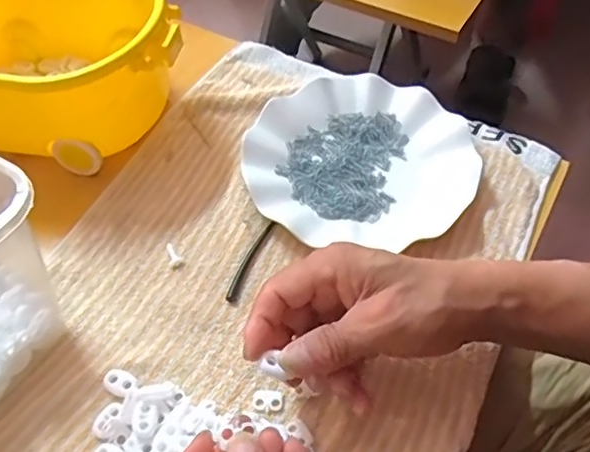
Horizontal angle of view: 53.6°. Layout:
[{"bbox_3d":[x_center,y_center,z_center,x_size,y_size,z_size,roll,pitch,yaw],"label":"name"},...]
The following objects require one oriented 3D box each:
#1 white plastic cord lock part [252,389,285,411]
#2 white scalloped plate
[{"bbox_3d":[-0.017,0.109,0.369,0.020,0.004,0.013,5,53,5],"label":"white plastic cord lock part"},{"bbox_3d":[0.052,-0.059,0.483,0.180,0.026,0.165,-1,53,1],"label":"white scalloped plate"}]

